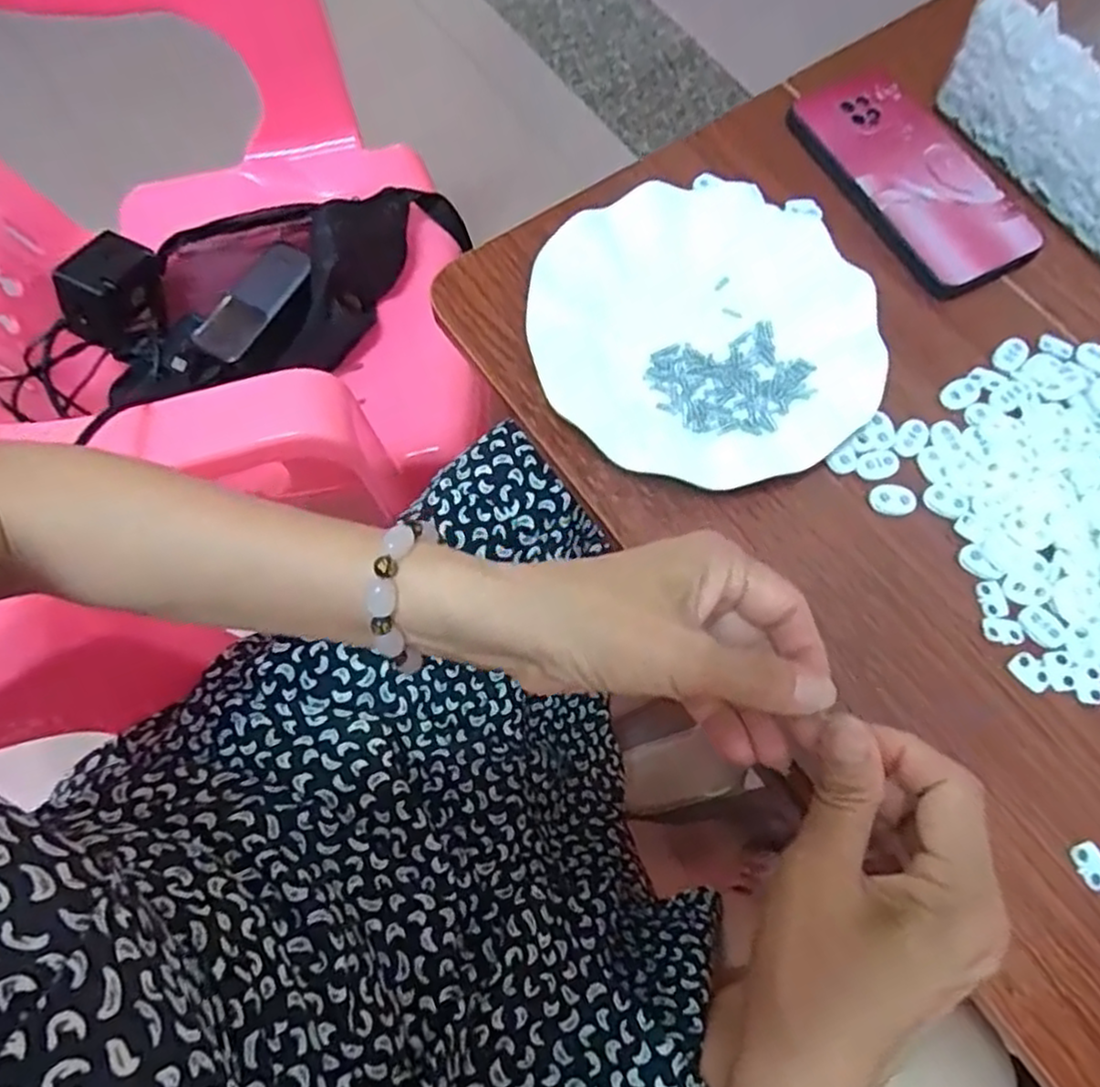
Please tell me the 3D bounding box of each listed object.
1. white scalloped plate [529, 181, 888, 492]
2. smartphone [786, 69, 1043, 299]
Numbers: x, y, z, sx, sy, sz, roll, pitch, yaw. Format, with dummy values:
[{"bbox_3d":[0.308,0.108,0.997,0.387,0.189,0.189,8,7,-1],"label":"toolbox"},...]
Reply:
[{"bbox_3d":[0.083,-0.120,0.395,0.178,0.018,0.185,0,71,0],"label":"white scalloped plate"},{"bbox_3d":[0.226,-0.230,0.446,0.088,0.015,0.165,-27,73,-9],"label":"smartphone"}]

